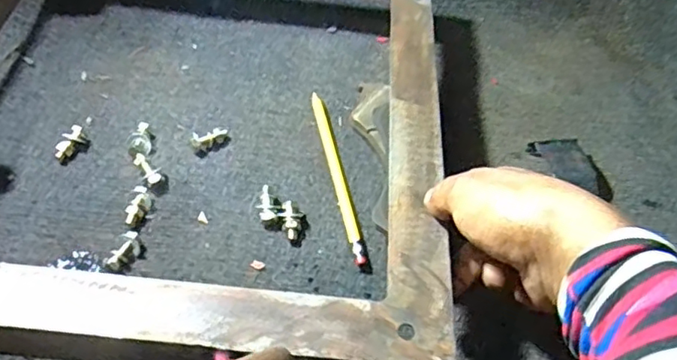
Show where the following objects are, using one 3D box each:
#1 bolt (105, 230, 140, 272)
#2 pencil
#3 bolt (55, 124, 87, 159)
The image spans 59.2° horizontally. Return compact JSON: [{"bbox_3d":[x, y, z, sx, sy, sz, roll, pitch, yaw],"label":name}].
[{"bbox_3d":[-0.147,0.050,0.413,0.014,0.011,0.030,16,52,11],"label":"bolt"},{"bbox_3d":[-0.002,-0.006,0.461,0.010,0.008,0.162,-8,52,-9],"label":"pencil"},{"bbox_3d":[-0.210,-0.029,0.466,0.015,0.011,0.029,24,67,16],"label":"bolt"}]

